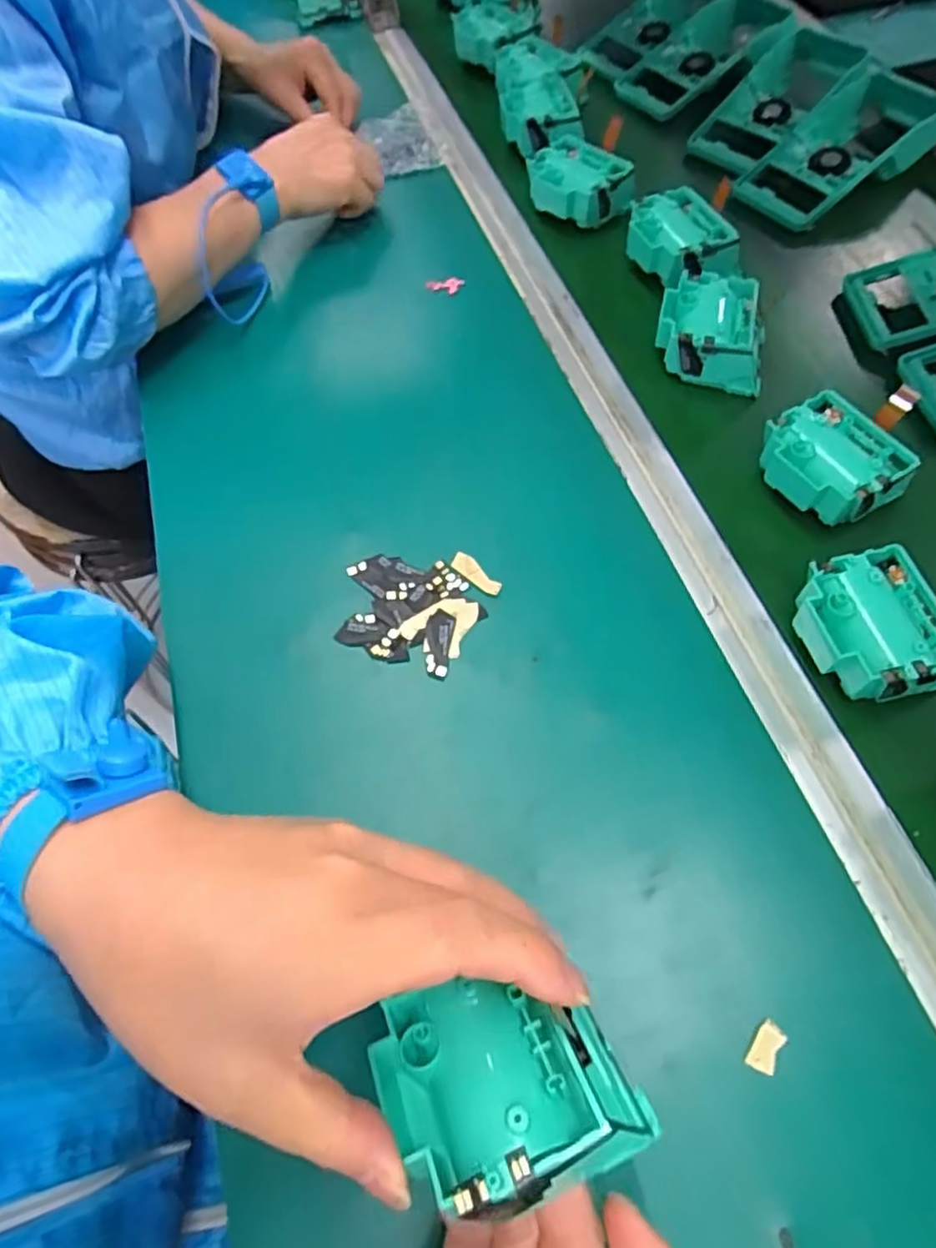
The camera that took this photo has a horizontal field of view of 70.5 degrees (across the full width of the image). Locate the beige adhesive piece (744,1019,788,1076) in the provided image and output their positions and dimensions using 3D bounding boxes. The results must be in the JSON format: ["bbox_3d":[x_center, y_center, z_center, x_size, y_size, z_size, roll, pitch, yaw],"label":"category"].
[{"bbox_3d":[0.127,0.179,0.280,0.011,0.004,0.020,29,67,18],"label":"beige adhesive piece"}]

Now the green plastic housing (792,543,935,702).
[{"bbox_3d":[0.215,0.005,0.353,0.069,0.036,0.081,-13,62,-6],"label":"green plastic housing"}]

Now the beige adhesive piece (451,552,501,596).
[{"bbox_3d":[0.004,-0.029,0.397,0.012,0.004,0.035,-42,66,-18],"label":"beige adhesive piece"}]

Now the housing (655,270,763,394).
[{"bbox_3d":[0.172,-0.206,0.476,0.070,0.045,0.078,4,67,9],"label":"housing"}]

